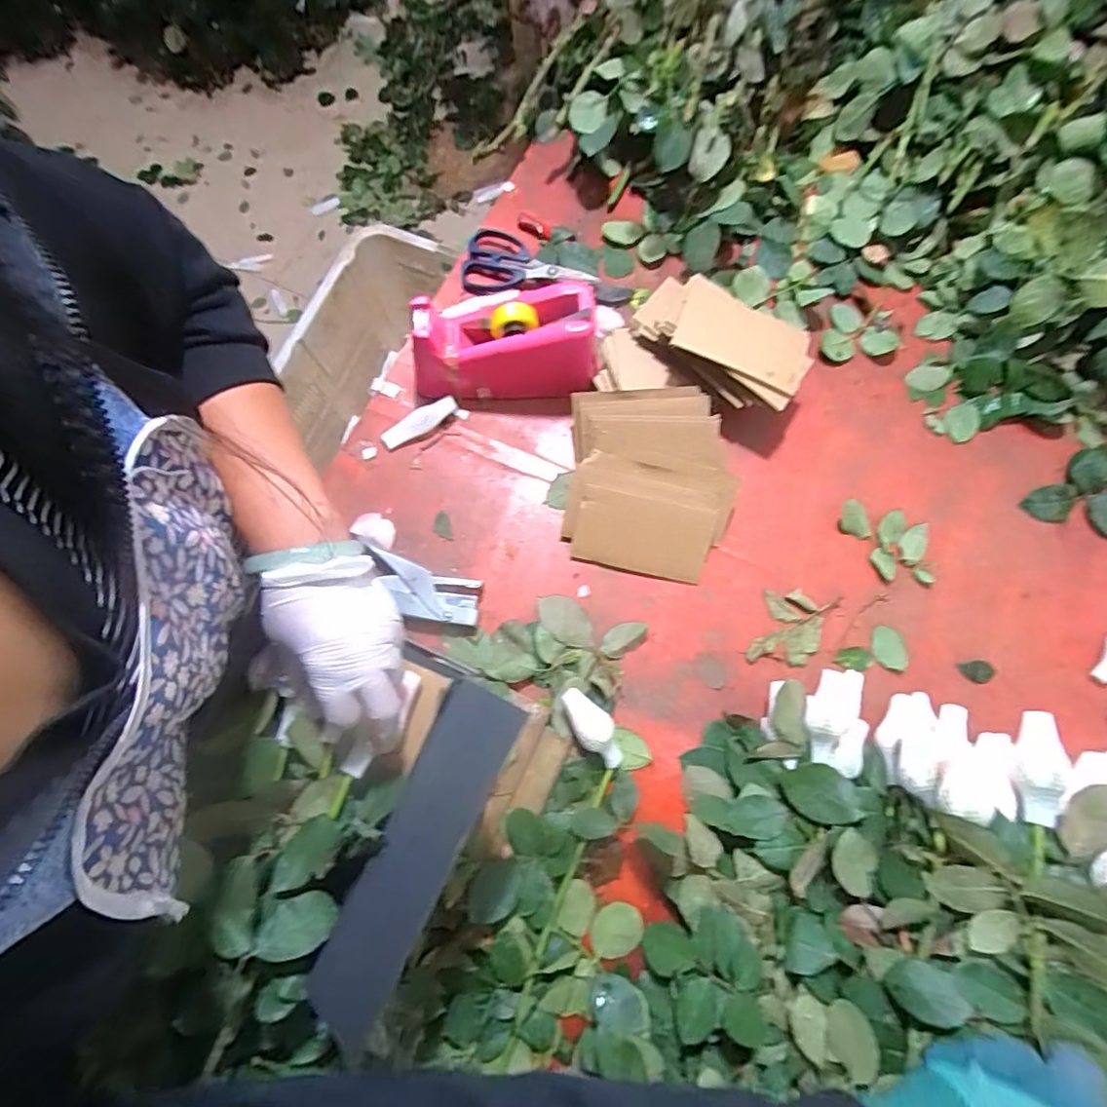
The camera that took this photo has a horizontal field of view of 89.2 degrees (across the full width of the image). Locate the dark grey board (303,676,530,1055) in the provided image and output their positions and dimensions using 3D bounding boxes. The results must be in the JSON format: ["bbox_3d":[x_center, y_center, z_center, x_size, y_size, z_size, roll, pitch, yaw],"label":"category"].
[{"bbox_3d":[-0.091,0.188,0.361,0.072,0.008,0.213,15,71,42],"label":"dark grey board"}]

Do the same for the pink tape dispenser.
[{"bbox_3d":[-0.059,-0.230,0.631,0.201,0.114,0.076,-2,76,-1],"label":"pink tape dispenser"}]

